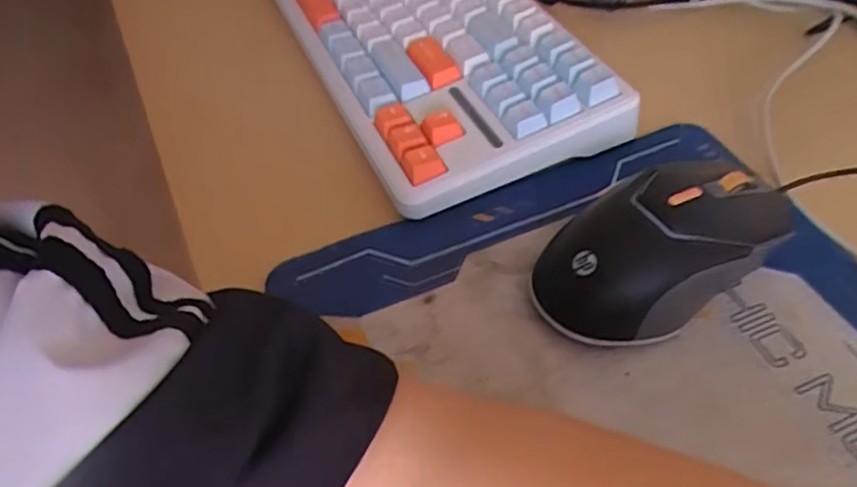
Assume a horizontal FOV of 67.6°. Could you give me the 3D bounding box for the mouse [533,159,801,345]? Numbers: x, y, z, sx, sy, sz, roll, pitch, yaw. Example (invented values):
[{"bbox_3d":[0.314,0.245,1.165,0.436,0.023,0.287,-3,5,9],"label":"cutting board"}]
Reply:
[{"bbox_3d":[0.099,0.000,0.274,0.107,0.041,0.061,-27,53,-17],"label":"mouse"}]

